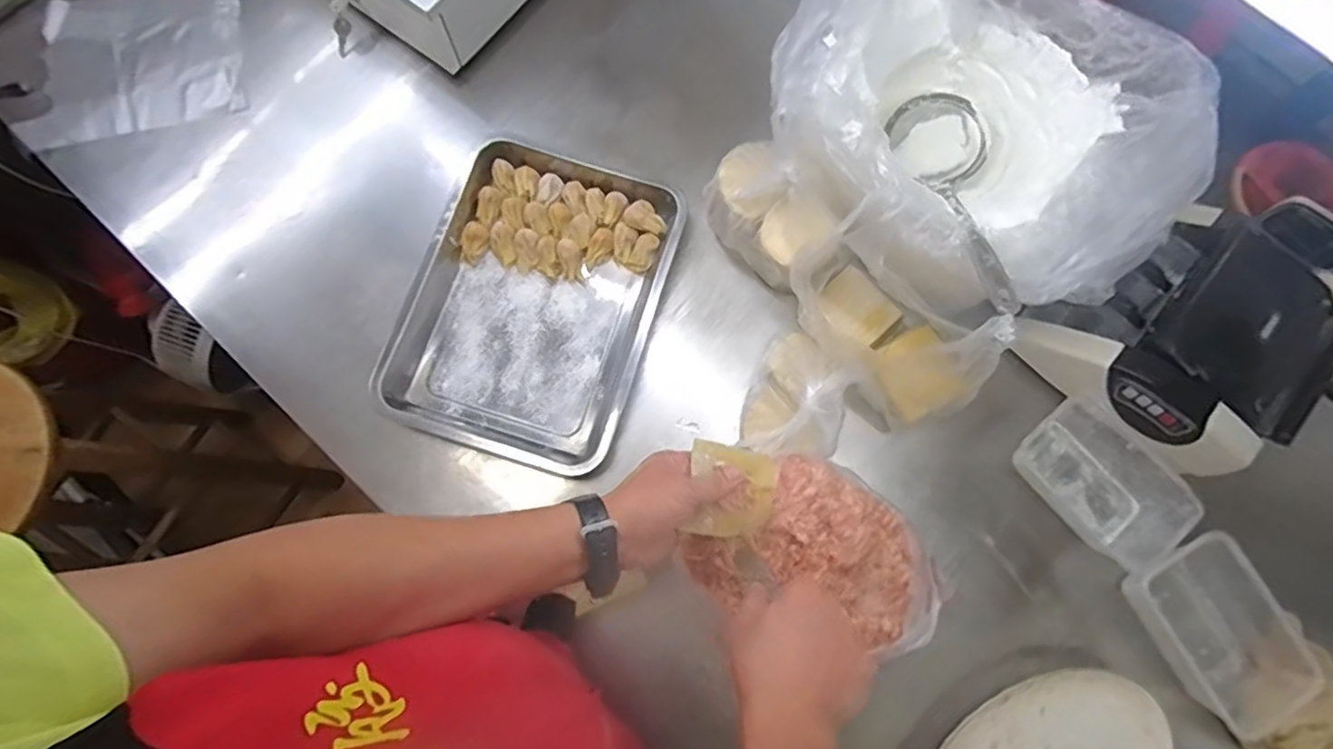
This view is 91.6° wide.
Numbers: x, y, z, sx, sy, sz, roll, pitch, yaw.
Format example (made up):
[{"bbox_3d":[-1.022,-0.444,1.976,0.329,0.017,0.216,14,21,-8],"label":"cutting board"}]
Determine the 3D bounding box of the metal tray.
[{"bbox_3d":[-0.141,-0.084,0.727,0.257,0.041,0.354,18,77,3],"label":"metal tray"}]

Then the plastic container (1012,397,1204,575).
[{"bbox_3d":[0.455,0.114,0.683,0.099,0.056,0.166,-41,81,-10],"label":"plastic container"}]

